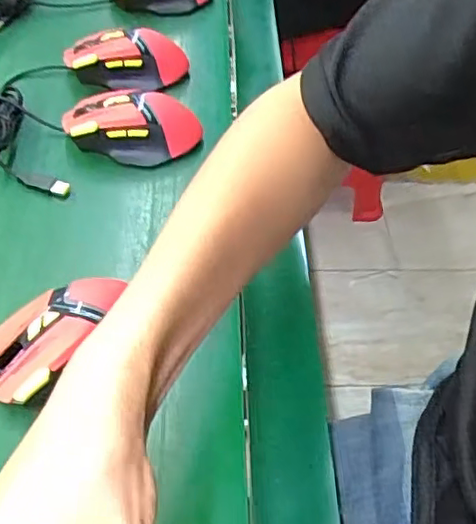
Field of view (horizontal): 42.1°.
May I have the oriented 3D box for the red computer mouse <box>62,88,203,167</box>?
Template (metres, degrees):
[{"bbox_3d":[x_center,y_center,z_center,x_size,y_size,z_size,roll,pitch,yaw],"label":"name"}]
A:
[{"bbox_3d":[-0.093,-0.119,0.544,0.120,0.045,0.058,0,50,-3],"label":"red computer mouse"}]

